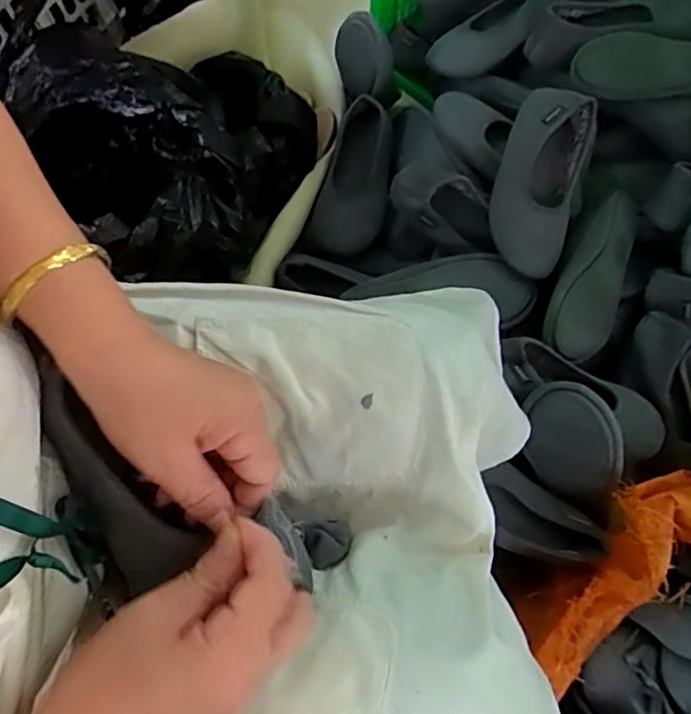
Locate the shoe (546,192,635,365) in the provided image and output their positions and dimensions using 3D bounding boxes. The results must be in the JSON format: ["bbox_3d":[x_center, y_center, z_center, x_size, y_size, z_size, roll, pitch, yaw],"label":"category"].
[{"bbox_3d":[0.309,-0.095,0.737,0.095,0.078,0.229,29,74,9],"label":"shoe"}]

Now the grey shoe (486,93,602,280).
[{"bbox_3d":[0.240,-0.215,0.723,0.102,0.057,0.220,15,88,4],"label":"grey shoe"}]

